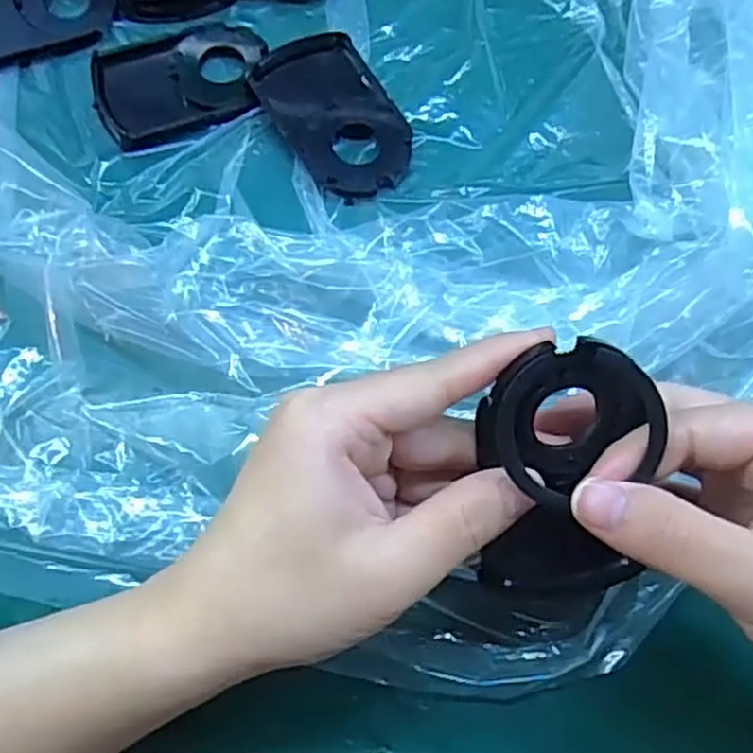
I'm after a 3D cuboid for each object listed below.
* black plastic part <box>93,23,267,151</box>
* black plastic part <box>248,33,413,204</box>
[{"bbox_3d":[-0.099,-0.153,0.363,0.086,0.009,0.060,-21,71,-9],"label":"black plastic part"},{"bbox_3d":[-0.019,-0.129,0.353,0.056,0.011,0.090,-31,73,-12],"label":"black plastic part"}]

